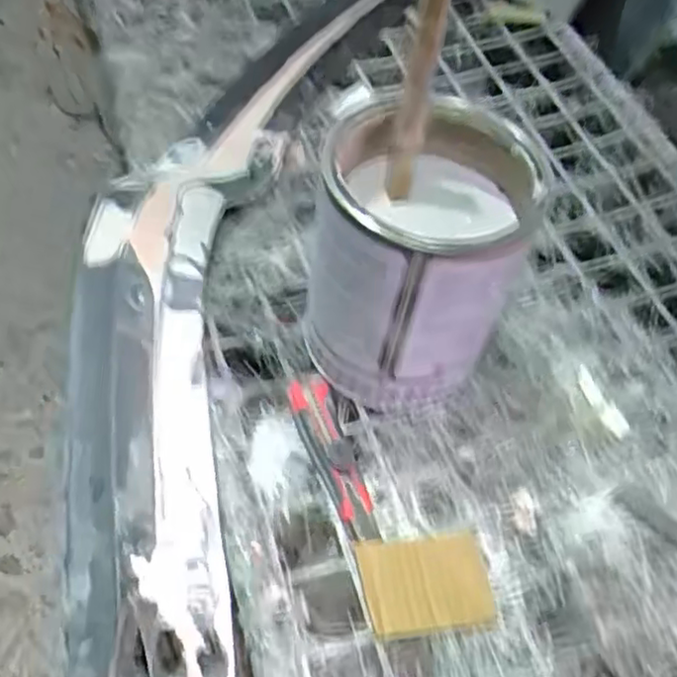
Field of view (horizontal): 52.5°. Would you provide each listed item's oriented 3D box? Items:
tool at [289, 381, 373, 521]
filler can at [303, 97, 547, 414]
[{"bbox_3d":[-0.010,0.087,0.568,0.037,0.034,0.123,-15,60,-13],"label":"tool"},{"bbox_3d":[0.061,-0.056,0.569,0.163,0.212,0.162,3,53,-4],"label":"filler can"}]

